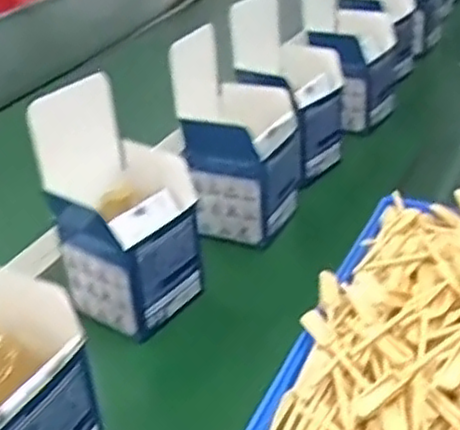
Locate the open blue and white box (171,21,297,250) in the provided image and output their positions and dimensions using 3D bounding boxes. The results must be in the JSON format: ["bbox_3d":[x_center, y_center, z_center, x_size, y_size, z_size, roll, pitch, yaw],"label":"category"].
[{"bbox_3d":[0.006,-0.075,0.657,0.096,0.166,0.100,10,37,24],"label":"open blue and white box"}]

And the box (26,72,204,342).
[{"bbox_3d":[-0.083,0.005,0.559,0.088,0.195,0.097,20,42,35],"label":"box"}]

